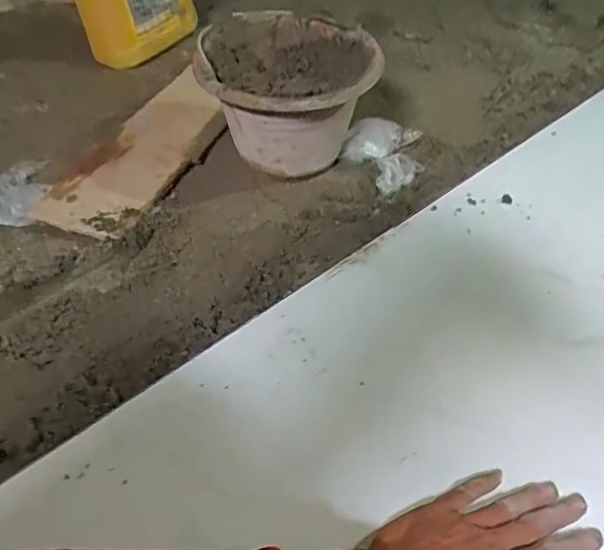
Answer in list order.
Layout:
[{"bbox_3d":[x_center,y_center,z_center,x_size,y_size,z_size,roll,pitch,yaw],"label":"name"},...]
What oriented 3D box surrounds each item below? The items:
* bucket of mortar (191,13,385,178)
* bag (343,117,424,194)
[{"bbox_3d":[-0.021,-0.244,0.822,0.236,0.192,0.236,1,43,-1],"label":"bucket of mortar"},{"bbox_3d":[0.125,-0.186,0.862,0.125,0.041,0.176,4,43,2],"label":"bag"}]

